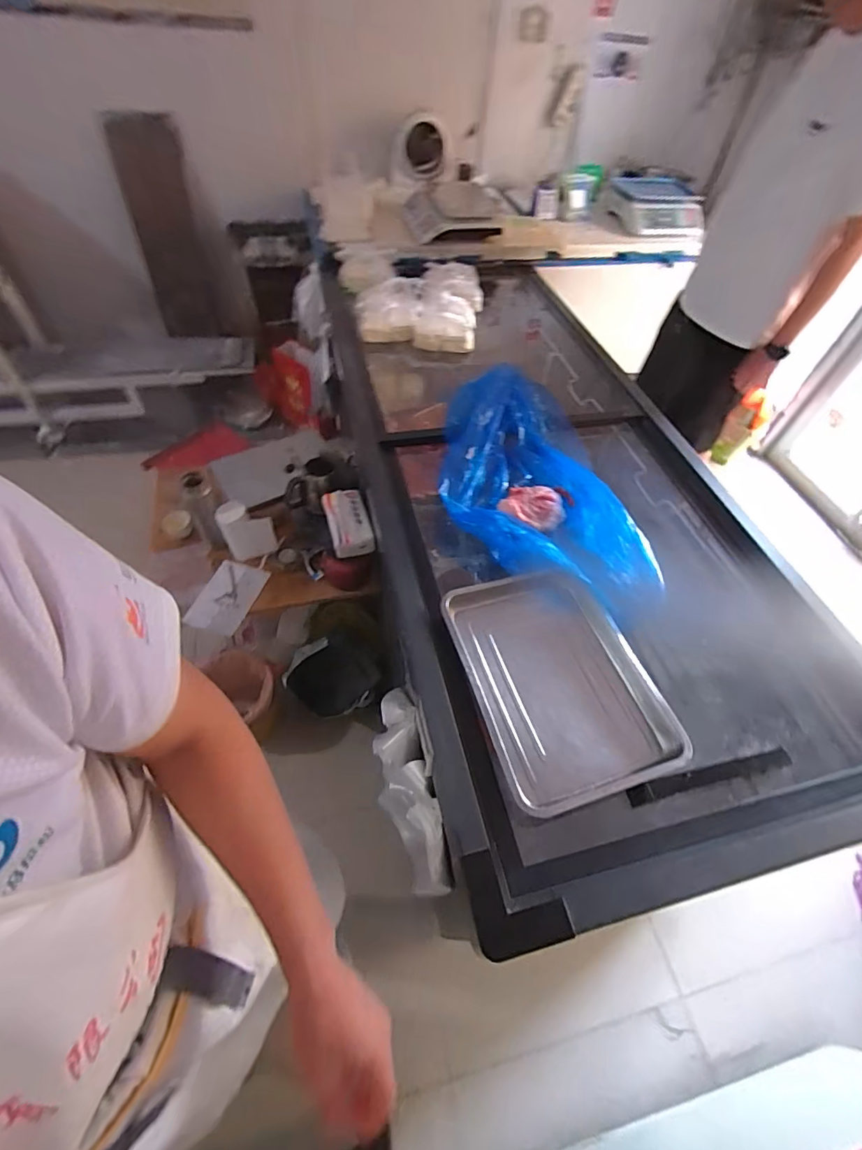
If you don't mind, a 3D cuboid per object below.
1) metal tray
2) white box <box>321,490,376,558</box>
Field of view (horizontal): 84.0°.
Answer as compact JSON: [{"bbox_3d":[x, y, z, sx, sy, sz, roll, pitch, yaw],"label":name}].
[{"bbox_3d":[0.207,0.169,0.807,0.282,0.057,0.386,-13,55,-14],"label":"metal tray"},{"bbox_3d":[-0.204,-0.131,1.166,0.092,0.051,0.178,-13,55,-14],"label":"white box"}]

